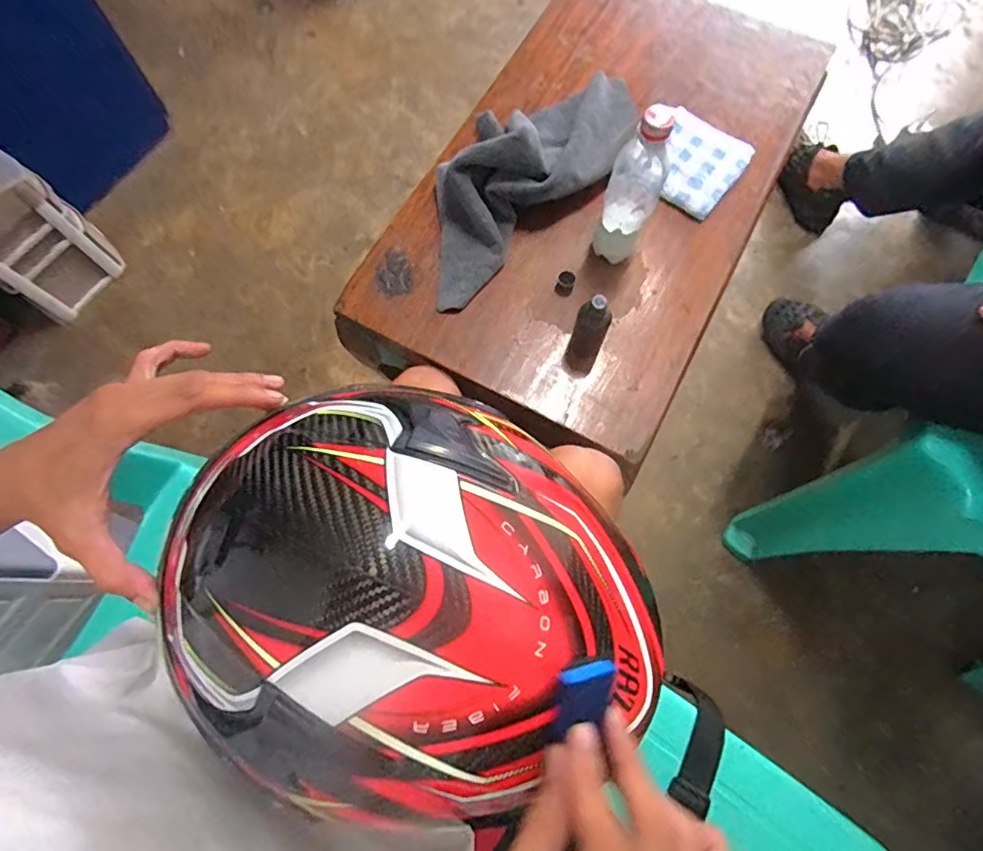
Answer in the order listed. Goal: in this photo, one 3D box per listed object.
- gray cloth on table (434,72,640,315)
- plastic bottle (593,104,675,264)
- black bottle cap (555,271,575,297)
[{"bbox_3d":[0.032,-0.329,0.628,0.389,0.081,0.170,-44,79,-11],"label":"gray cloth on table"},{"bbox_3d":[0.153,-0.253,0.558,0.053,0.191,0.057,21,76,6],"label":"plastic bottle"},{"bbox_3d":[0.089,-0.170,0.620,0.020,0.021,0.025,15,75,4],"label":"black bottle cap"}]

